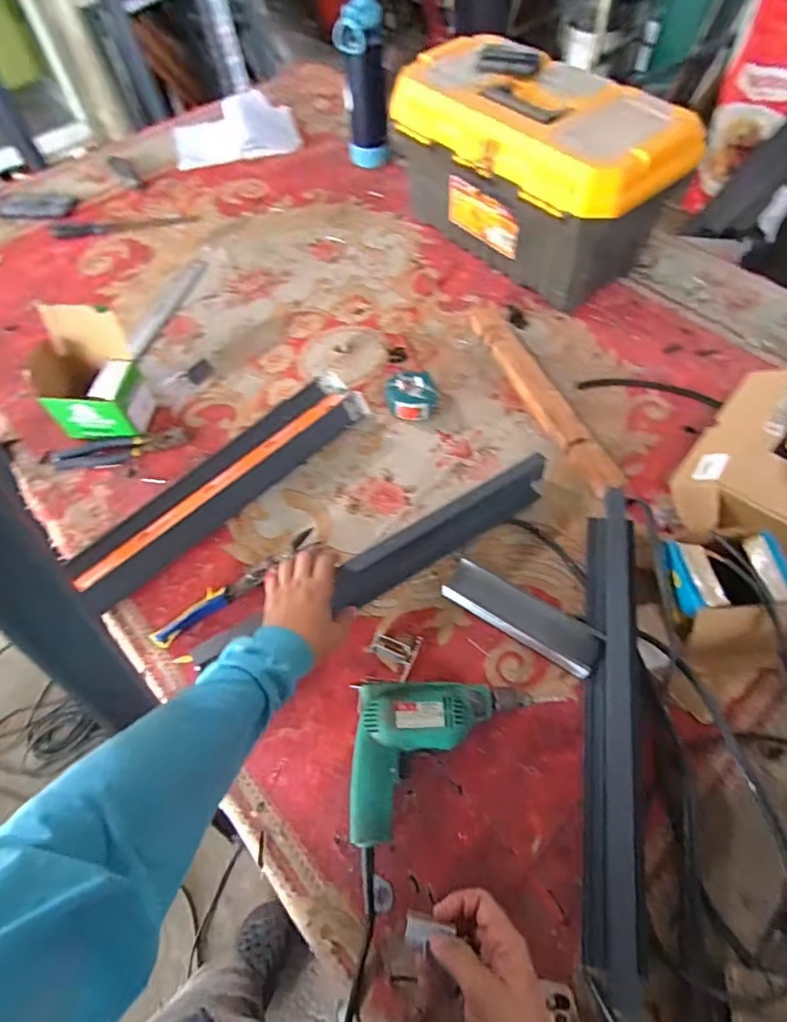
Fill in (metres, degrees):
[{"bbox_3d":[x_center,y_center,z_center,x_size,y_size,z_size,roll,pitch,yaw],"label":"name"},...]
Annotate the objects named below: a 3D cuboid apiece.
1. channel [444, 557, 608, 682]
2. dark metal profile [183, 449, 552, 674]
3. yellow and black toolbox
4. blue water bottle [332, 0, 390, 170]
[{"bbox_3d":[0.158,0.130,0.656,0.194,0.028,0.056,30,64,19],"label":"channel"},{"bbox_3d":[0.069,0.027,0.697,0.345,0.075,0.038,-29,61,-22],"label":"dark metal profile"},{"bbox_3d":[0.243,-0.601,0.949,0.258,0.270,0.491,-36,65,-18],"label":"yellow and black toolbox"},{"bbox_3d":[-0.064,-0.890,1.126,0.096,0.297,0.070,-4,58,0],"label":"blue water bottle"}]

